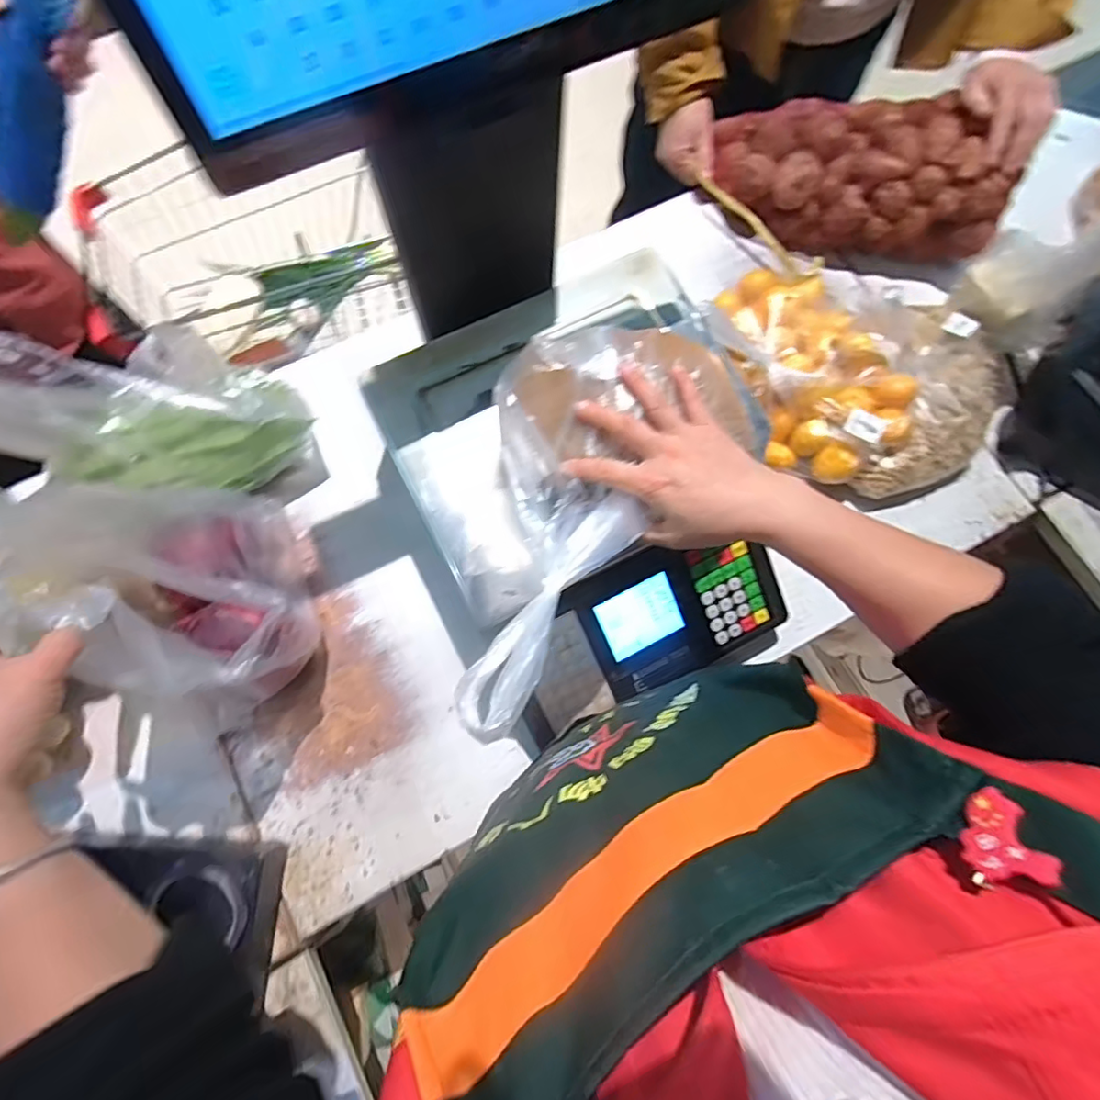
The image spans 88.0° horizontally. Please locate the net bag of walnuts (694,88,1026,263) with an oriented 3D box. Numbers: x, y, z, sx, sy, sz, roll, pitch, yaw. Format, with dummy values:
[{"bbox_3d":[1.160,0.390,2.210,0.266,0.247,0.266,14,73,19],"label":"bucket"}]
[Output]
[{"bbox_3d":[0.407,-0.504,0.770,0.381,0.130,0.176,14,75,3],"label":"net bag of walnuts"}]

